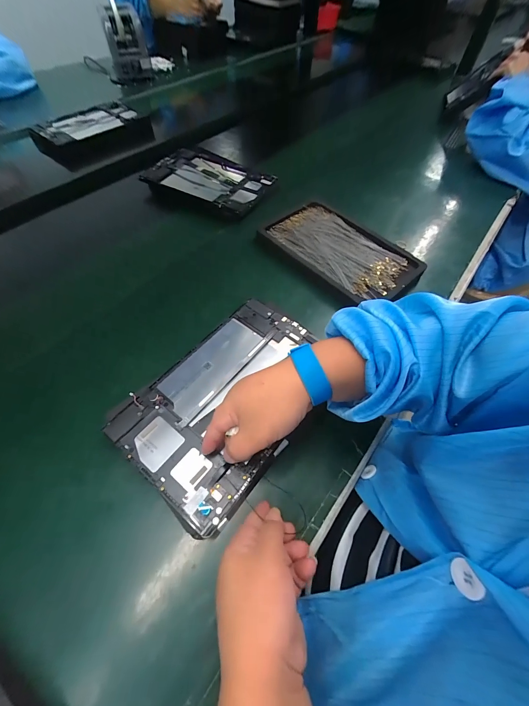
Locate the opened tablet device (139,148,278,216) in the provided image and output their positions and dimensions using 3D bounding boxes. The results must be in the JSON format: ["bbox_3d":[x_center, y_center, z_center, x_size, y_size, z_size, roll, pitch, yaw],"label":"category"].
[{"bbox_3d":[-0.106,-0.363,0.586,0.249,0.017,0.172,24,59,13],"label":"opened tablet device"}]

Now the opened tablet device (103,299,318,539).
[{"bbox_3d":[-0.033,0.042,0.319,0.155,0.007,0.236,36,62,19],"label":"opened tablet device"}]

